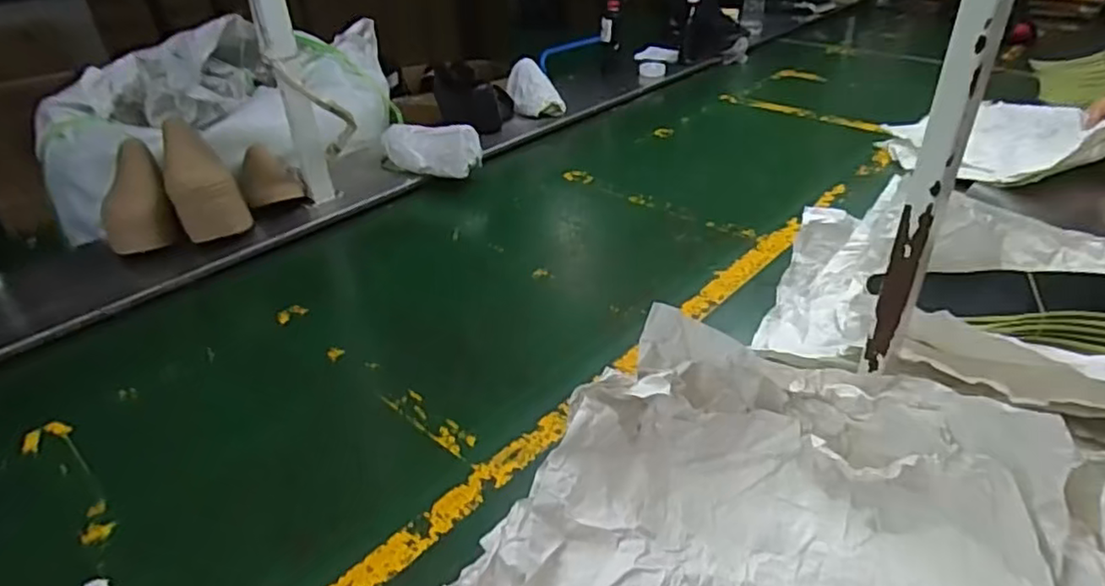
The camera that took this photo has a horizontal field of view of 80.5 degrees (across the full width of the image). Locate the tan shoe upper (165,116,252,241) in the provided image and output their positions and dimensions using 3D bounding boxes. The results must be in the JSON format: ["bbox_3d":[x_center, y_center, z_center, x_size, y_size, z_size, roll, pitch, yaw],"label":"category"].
[{"bbox_3d":[-0.562,-0.182,1.040,0.100,0.199,0.080,-23,-5,-27],"label":"tan shoe upper"}]

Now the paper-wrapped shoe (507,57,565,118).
[{"bbox_3d":[-0.047,-0.474,1.520,0.099,0.059,0.190,-15,55,-18],"label":"paper-wrapped shoe"}]

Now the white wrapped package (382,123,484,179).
[{"bbox_3d":[-0.234,-0.271,1.220,0.193,0.072,0.091,13,37,21],"label":"white wrapped package"}]

